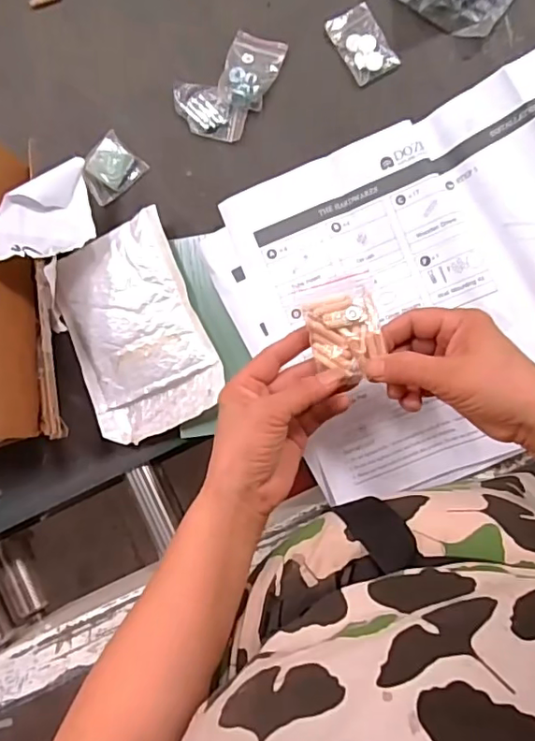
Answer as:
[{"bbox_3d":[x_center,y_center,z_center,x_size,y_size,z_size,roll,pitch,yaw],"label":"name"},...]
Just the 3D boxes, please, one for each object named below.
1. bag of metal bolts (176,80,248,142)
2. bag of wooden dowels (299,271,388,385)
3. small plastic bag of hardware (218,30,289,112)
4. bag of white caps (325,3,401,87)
[{"bbox_3d":[-0.053,-0.230,0.491,0.067,0.010,0.041,16,91,7],"label":"bag of metal bolts"},{"bbox_3d":[0.055,-0.030,0.388,0.050,0.011,0.073,-13,83,5],"label":"bag of wooden dowels"},{"bbox_3d":[-0.016,-0.266,0.488,0.046,0.007,0.066,23,92,7],"label":"small plastic bag of hardware"},{"bbox_3d":[0.082,-0.285,0.479,0.040,0.004,0.067,-29,86,5],"label":"bag of white caps"}]

